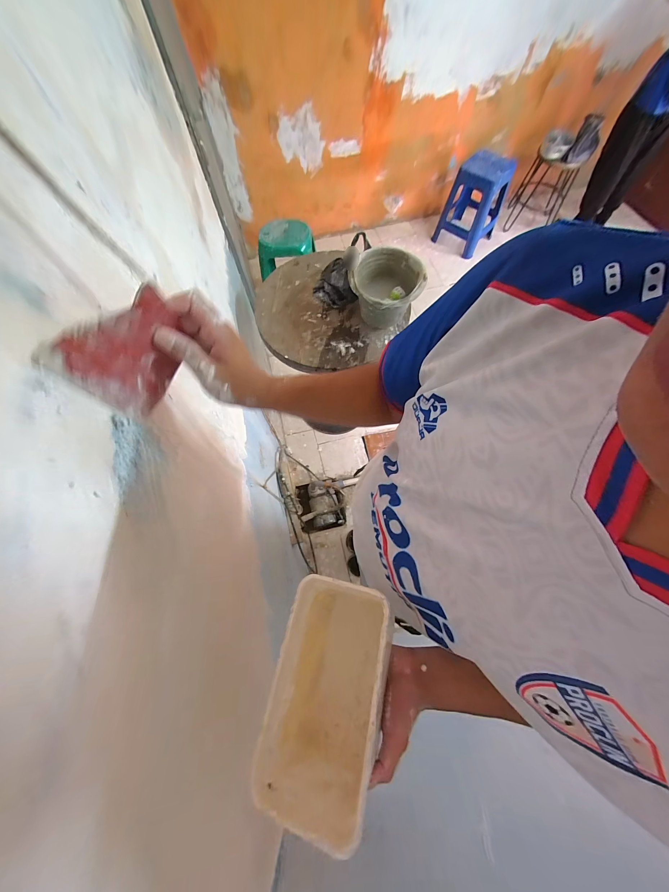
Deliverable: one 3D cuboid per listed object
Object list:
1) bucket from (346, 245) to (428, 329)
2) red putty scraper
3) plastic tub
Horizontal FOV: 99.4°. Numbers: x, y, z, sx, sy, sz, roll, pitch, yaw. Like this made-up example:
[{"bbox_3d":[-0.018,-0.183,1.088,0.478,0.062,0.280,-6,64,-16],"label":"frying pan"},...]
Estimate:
[{"bbox_3d":[0.184,-0.557,0.998,0.234,0.176,0.299,15,70,7],"label":"bucket"},{"bbox_3d":[-0.190,-0.086,0.274,0.006,0.114,0.104,35,78,8],"label":"red putty scraper"},{"bbox_3d":[-0.003,0.262,0.327,0.114,0.124,0.196,11,70,6],"label":"plastic tub"}]

